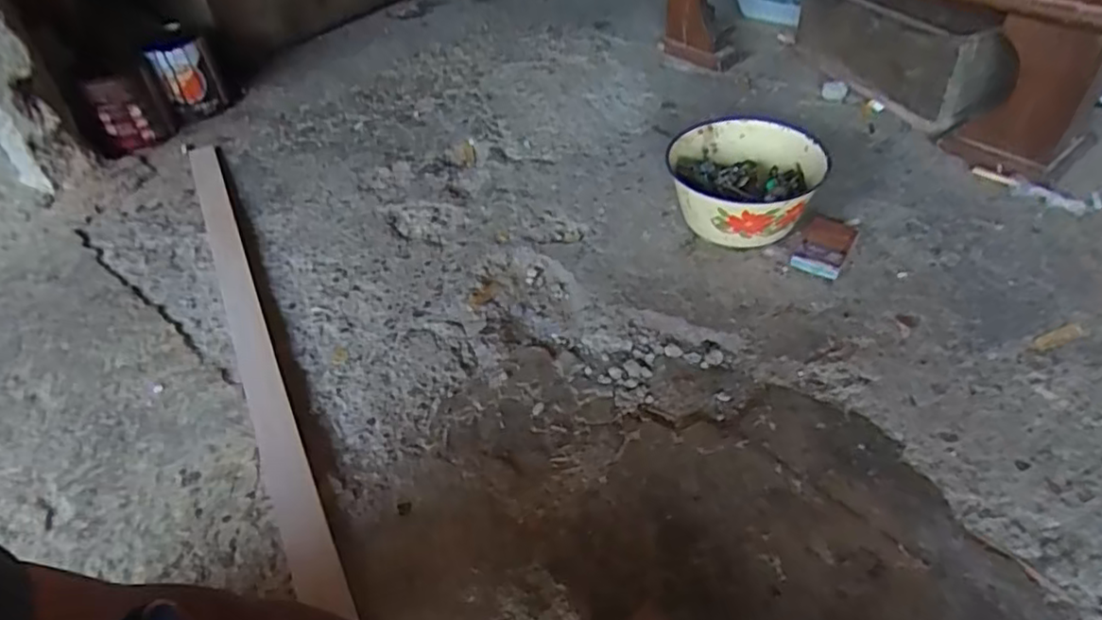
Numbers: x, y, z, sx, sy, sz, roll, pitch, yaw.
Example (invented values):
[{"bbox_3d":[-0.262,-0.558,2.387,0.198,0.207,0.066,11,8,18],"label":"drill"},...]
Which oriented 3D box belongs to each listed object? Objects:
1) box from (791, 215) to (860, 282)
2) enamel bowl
[{"bbox_3d":[0.316,-0.073,0.766,0.051,0.028,0.079,22,51,27],"label":"box"},{"bbox_3d":[0.234,-0.153,0.808,0.175,0.084,0.172,-4,44,4],"label":"enamel bowl"}]

